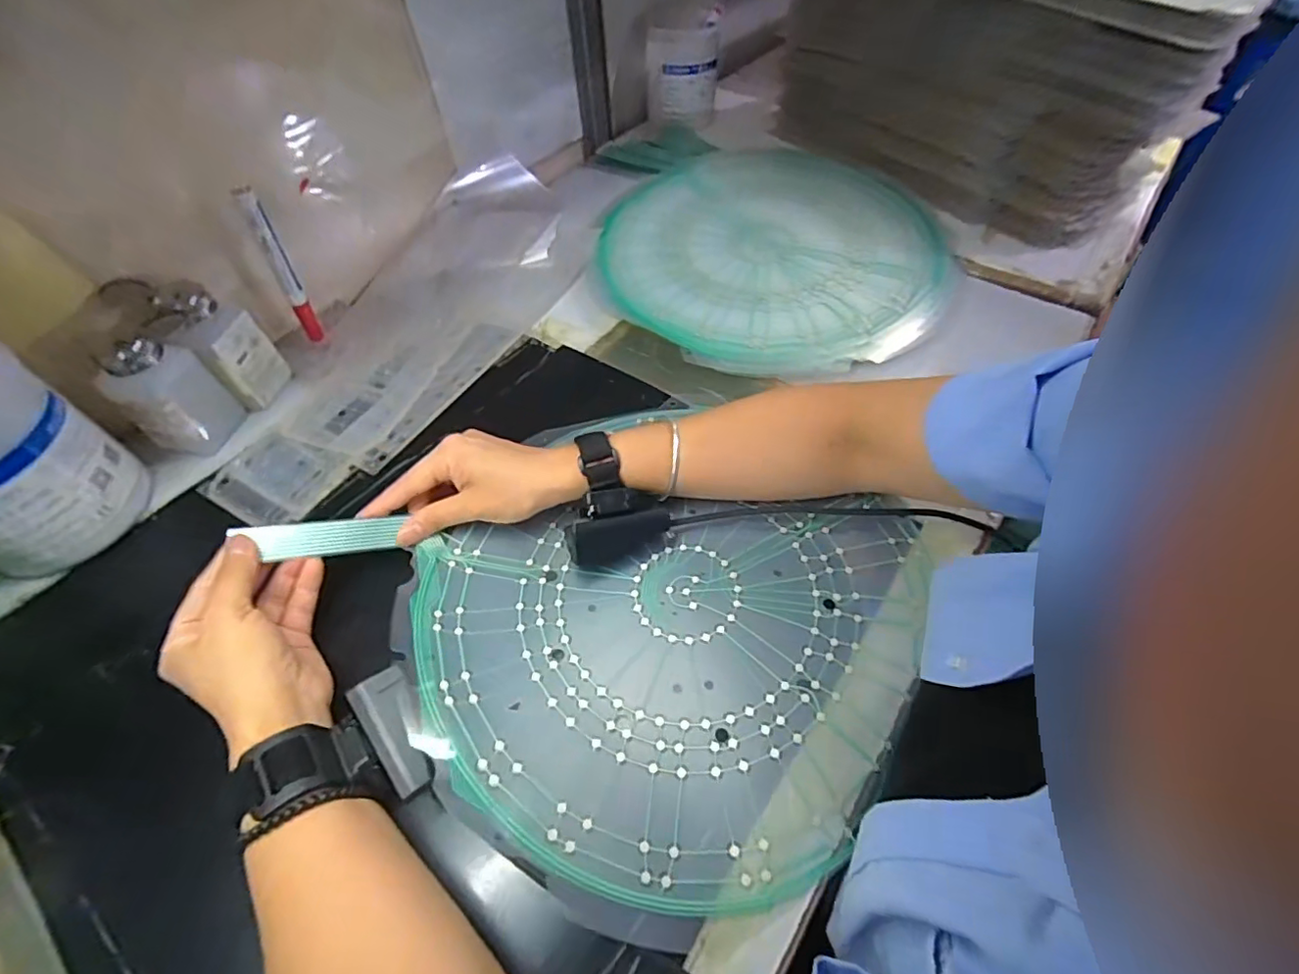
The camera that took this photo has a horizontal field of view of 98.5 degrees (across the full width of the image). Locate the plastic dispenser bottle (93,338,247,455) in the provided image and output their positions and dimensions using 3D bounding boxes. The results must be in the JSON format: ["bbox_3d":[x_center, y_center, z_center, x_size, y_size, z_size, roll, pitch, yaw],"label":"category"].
[{"bbox_3d":[-0.388,-0.075,0.455,0.047,0.100,0.053,8,54,8],"label":"plastic dispenser bottle"}]

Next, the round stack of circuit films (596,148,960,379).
[{"bbox_3d":[0.128,-0.260,0.606,0.355,0.020,0.375,-2,55,3],"label":"round stack of circuit films"}]

